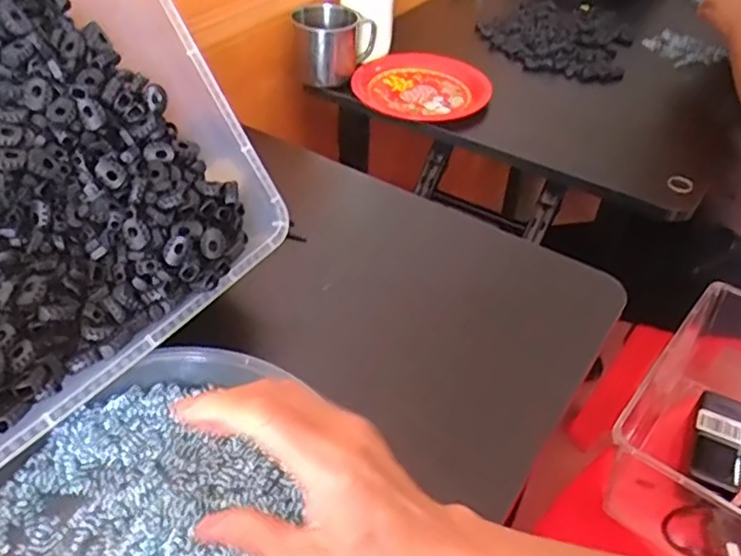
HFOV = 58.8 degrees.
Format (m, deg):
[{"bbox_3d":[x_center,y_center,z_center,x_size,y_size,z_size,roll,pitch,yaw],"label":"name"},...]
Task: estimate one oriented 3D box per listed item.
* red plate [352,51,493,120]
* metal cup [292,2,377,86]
[{"bbox_3d":[0.064,-0.240,0.822,0.167,0.026,0.153,2,42,-2],"label":"red plate"},{"bbox_3d":[-0.047,-0.294,0.819,0.078,0.075,0.089,18,44,15],"label":"metal cup"}]

